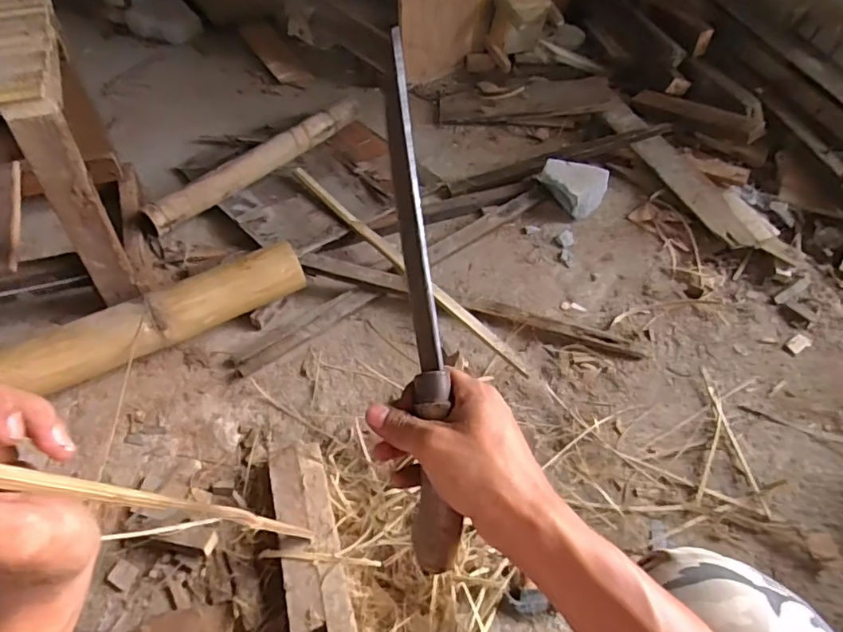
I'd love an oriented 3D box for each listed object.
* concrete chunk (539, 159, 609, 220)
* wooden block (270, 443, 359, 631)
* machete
[{"bbox_3d":[0.317,-0.272,1.144,0.131,0.078,0.124,0,52,0],"label":"concrete chunk"},{"bbox_3d":[-0.146,0.327,0.739,0.081,0.055,0.318,-12,53,-10],"label":"wooden block"},{"bbox_3d":[-0.002,-0.010,0.363,0.029,0.029,0.353,-5,88,-3],"label":"machete"}]

